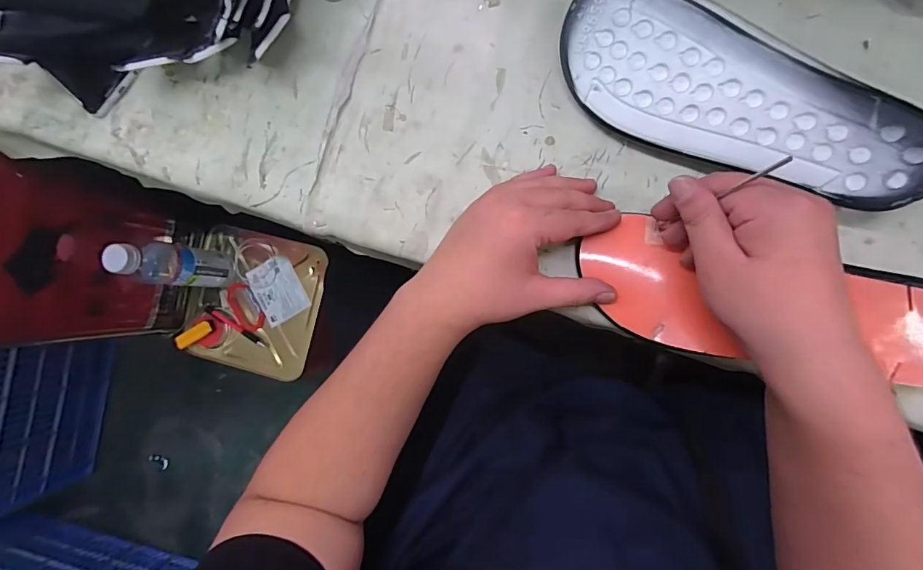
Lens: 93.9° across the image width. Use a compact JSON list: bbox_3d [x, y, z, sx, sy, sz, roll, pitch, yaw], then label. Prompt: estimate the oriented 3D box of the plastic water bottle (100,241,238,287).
[{"bbox_3d":[-0.441,-0.031,0.671,0.057,0.202,0.062,5,87,8],"label":"plastic water bottle"}]

